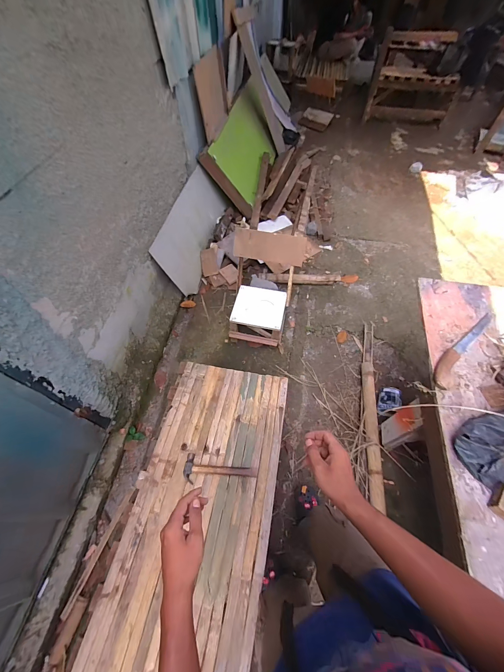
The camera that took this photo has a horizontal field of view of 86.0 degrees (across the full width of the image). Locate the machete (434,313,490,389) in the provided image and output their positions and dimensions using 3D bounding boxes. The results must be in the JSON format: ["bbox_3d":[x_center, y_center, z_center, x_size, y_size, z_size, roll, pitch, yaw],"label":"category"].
[{"bbox_3d":[0.643,0.028,0.828,0.055,0.024,0.340,38,65,21],"label":"machete"}]

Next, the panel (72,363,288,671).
[{"bbox_3d":[-0.171,0.607,0.841,0.433,0.034,1.094,10,58,6],"label":"panel"}]

